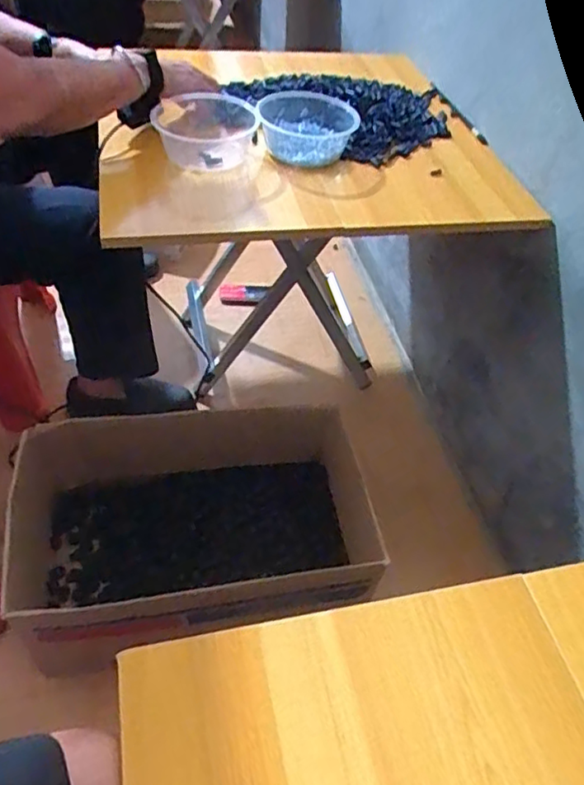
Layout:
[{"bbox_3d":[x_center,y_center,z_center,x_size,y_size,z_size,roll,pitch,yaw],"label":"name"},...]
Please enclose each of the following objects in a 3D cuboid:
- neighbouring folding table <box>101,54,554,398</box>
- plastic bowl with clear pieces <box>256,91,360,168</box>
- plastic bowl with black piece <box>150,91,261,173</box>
[{"bbox_3d":[-0.007,-0.244,1.095,0.588,0.492,0.650,-6,50,-12],"label":"neighbouring folding table"},{"bbox_3d":[0.026,-0.387,0.884,0.150,0.059,0.139,0,49,-7],"label":"plastic bowl with clear pieces"},{"bbox_3d":[-0.118,-0.381,0.862,0.139,0.063,0.162,-8,50,-13],"label":"plastic bowl with black piece"}]

